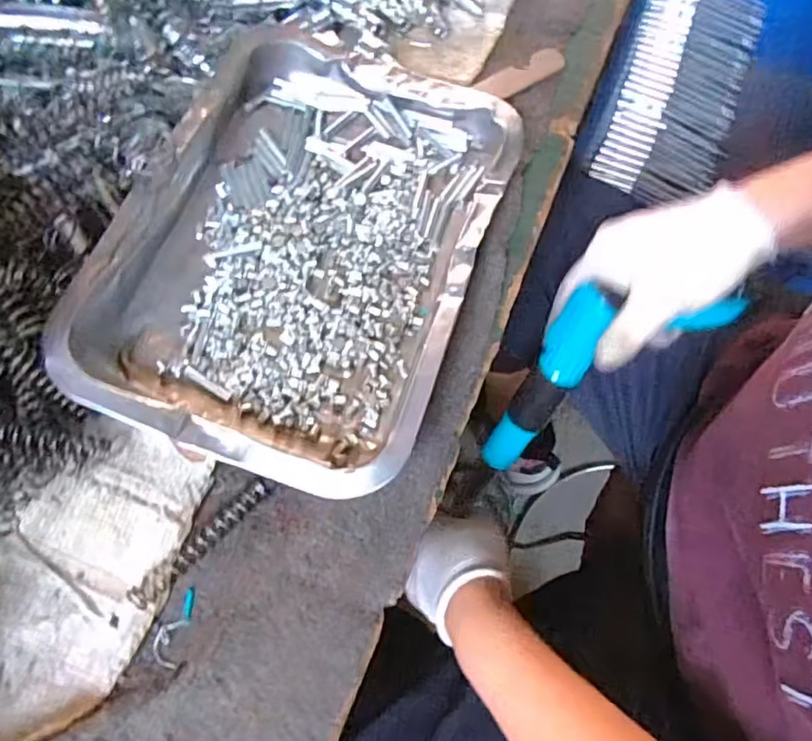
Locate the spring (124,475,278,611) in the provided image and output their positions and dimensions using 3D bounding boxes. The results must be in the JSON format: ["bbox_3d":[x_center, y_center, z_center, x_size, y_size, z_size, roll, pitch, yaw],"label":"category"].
[{"bbox_3d":[-0.096,0.081,0.278,0.080,0.010,0.010,-42,76,-14],"label":"spring"}]

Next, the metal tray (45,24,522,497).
[{"bbox_3d":[-0.055,-0.074,0.322,0.183,0.035,0.252,18,71,6],"label":"metal tray"}]

